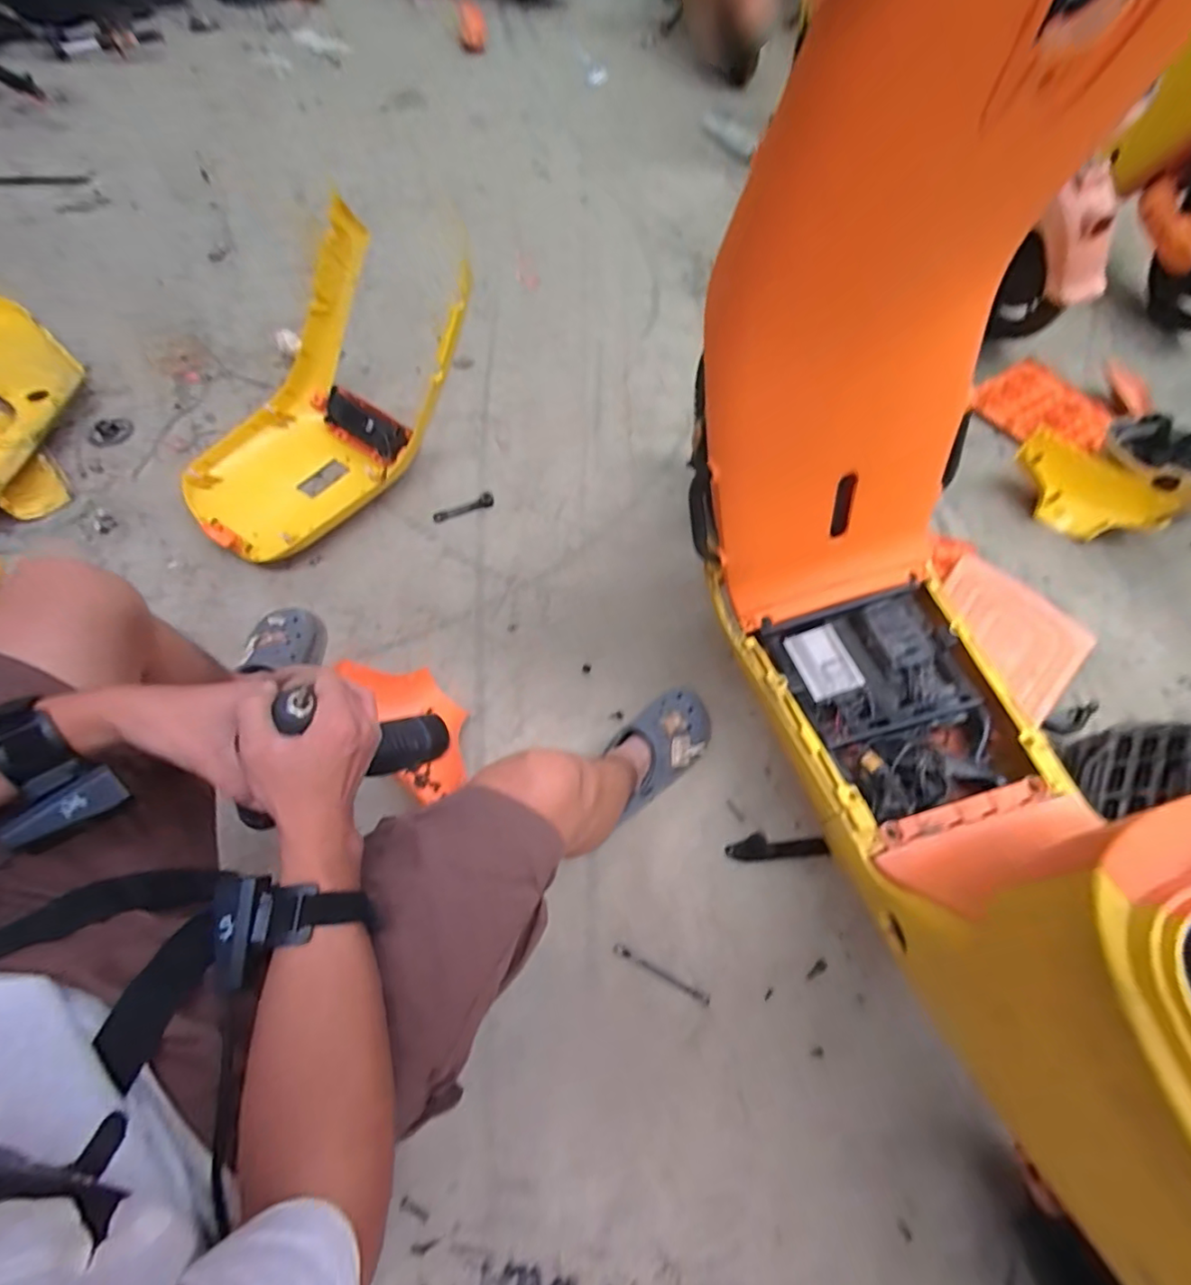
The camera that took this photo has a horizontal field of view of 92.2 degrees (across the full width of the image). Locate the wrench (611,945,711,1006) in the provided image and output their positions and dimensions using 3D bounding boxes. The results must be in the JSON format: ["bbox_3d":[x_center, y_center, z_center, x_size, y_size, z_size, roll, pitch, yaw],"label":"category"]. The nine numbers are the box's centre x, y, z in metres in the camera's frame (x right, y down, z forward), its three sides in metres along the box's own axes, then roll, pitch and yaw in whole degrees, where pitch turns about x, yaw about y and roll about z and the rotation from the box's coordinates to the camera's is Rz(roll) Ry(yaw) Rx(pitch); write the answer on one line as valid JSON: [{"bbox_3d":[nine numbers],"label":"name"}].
[{"bbox_3d":[0.090,0.452,0.782,0.141,0.004,0.014,26,63,10],"label":"wrench"}]

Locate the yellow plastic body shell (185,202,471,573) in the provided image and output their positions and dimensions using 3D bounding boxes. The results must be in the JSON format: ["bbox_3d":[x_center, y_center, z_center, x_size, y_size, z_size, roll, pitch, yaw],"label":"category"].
[{"bbox_3d":[-0.506,-0.424,1.039,0.294,0.323,0.538,39,66,16],"label":"yellow plastic body shell"}]

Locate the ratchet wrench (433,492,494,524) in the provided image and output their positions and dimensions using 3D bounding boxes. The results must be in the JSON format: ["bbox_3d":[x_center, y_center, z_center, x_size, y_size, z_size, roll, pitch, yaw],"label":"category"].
[{"bbox_3d":[-0.266,-0.272,1.154,0.125,0.027,0.025,-19,64,-13],"label":"ratchet wrench"}]

